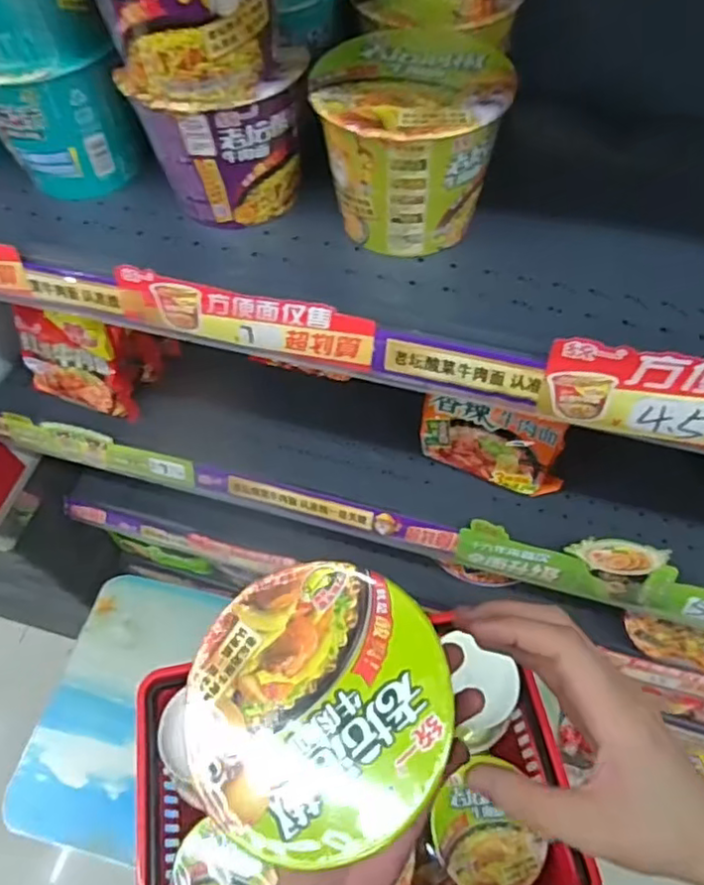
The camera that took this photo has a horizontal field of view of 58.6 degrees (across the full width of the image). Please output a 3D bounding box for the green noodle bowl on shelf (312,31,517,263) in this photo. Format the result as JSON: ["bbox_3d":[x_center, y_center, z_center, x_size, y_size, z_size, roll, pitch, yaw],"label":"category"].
[{"bbox_3d":[0.040,-0.214,0.451,0.123,0.100,0.129,-1,57,2],"label":"green noodle bowl on shelf"}]

